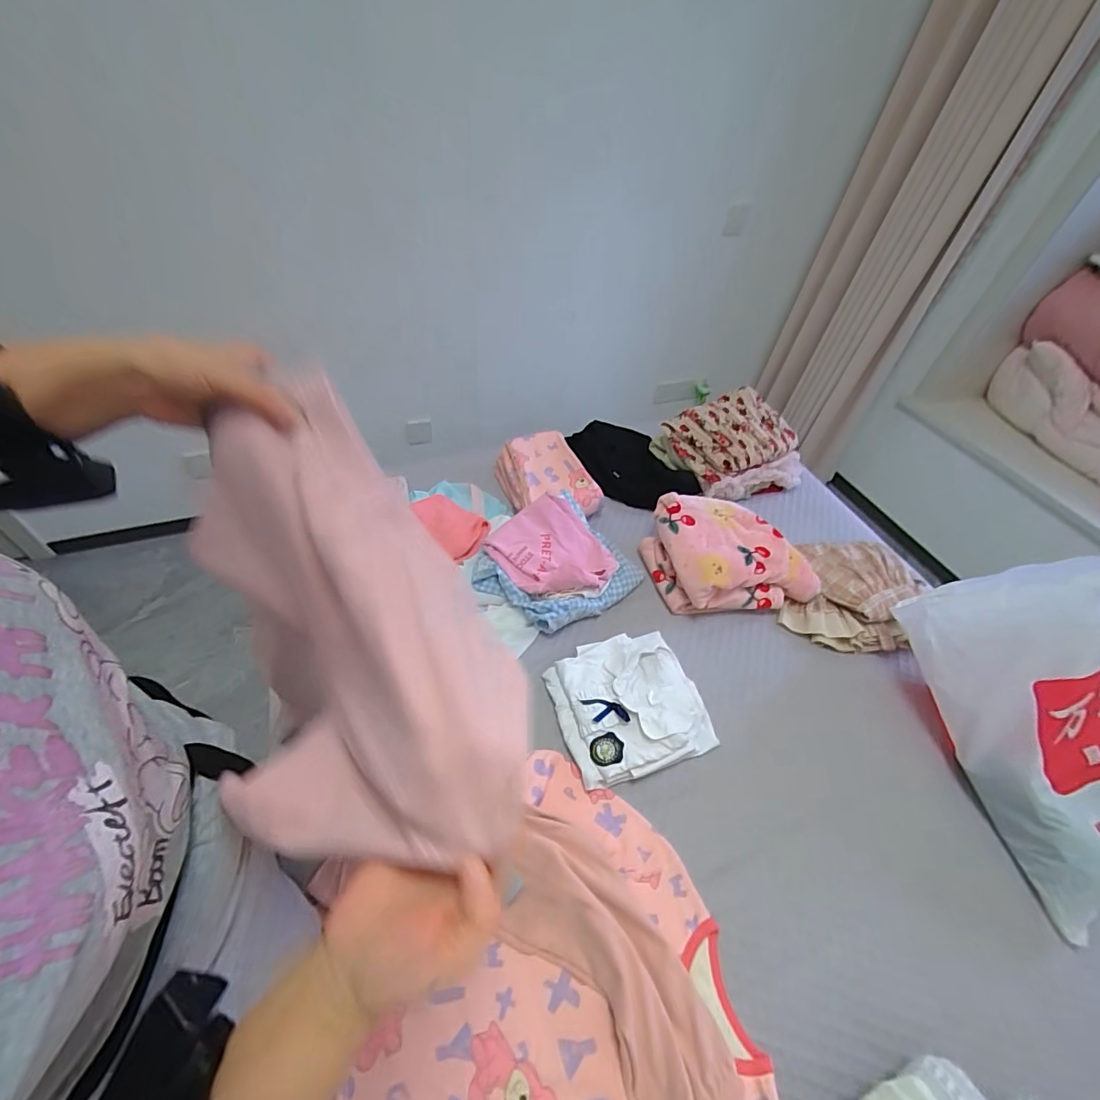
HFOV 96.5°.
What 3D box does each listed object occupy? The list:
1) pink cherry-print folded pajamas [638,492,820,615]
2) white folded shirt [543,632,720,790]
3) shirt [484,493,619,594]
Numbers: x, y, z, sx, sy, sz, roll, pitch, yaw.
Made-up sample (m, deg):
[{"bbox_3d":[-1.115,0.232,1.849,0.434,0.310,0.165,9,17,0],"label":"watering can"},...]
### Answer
[{"bbox_3d":[0.386,0.003,1.076,0.334,0.123,0.252,-3,49,-9],"label":"pink cherry-print folded pajamas"},{"bbox_3d":[0.142,0.266,0.877,0.260,0.041,0.246,-12,52,-17],"label":"white folded shirt"},{"bbox_3d":[0.007,-0.002,1.012,0.204,0.068,0.233,-33,60,-30],"label":"shirt"}]

